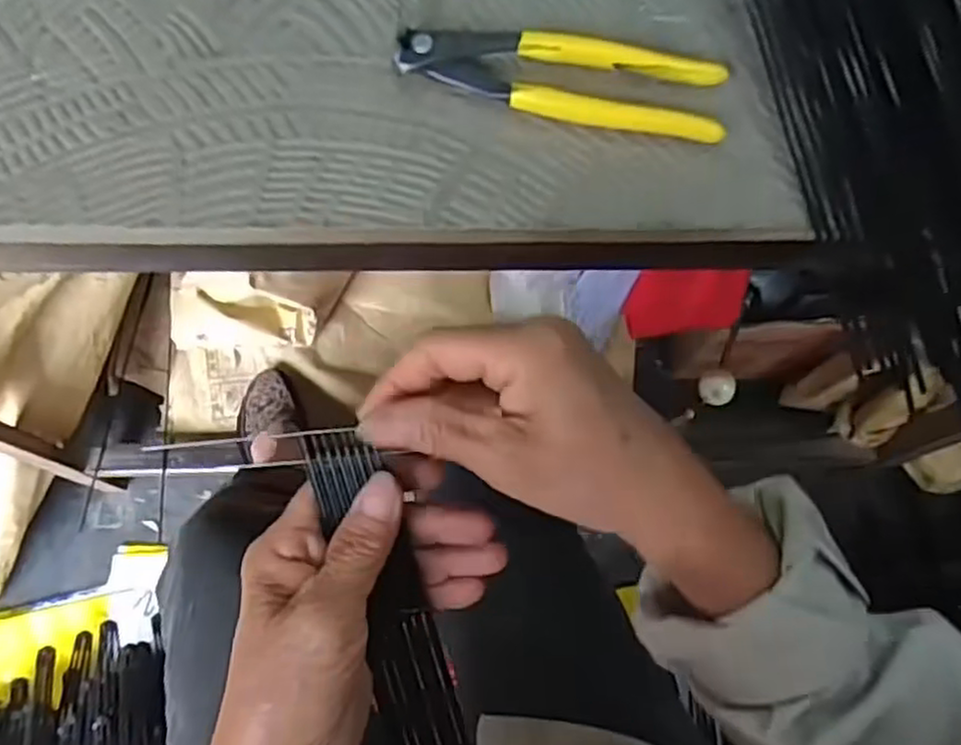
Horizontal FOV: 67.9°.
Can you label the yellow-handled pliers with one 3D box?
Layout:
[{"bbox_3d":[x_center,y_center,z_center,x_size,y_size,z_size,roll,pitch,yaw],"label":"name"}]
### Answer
[{"bbox_3d":[0.042,-0.150,0.358,0.160,0.015,0.046,9,71,1],"label":"yellow-handled pliers"}]

